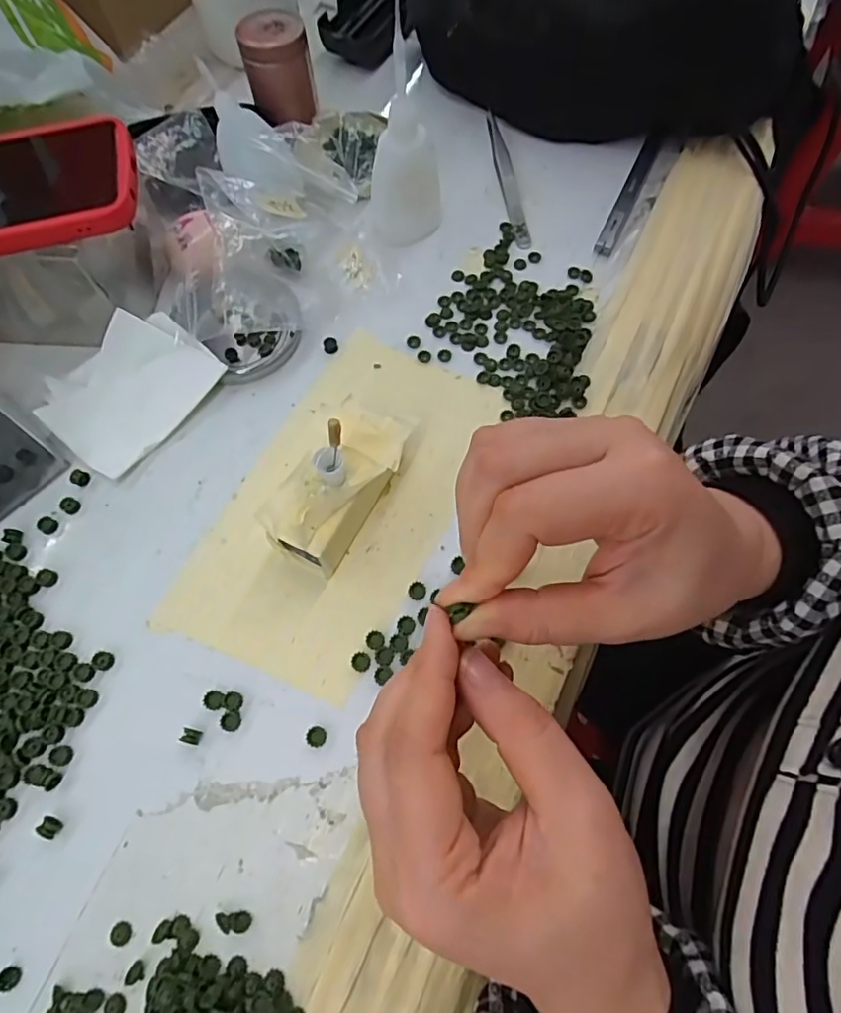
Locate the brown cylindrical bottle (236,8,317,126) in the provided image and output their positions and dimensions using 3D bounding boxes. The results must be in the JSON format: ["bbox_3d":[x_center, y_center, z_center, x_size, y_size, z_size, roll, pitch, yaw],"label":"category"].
[{"bbox_3d":[-0.097,-0.301,0.393,0.043,0.050,0.039,-10,67,-3],"label":"brown cylindrical bottle"}]

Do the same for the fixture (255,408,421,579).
[{"bbox_3d":[-0.037,-0.011,0.288,0.045,0.043,0.089,29,70,13],"label":"fixture"}]

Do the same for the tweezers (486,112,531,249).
[{"bbox_3d":[0.059,-0.229,0.396,0.012,0.006,0.129,-8,67,-2],"label":"tweezers"}]

